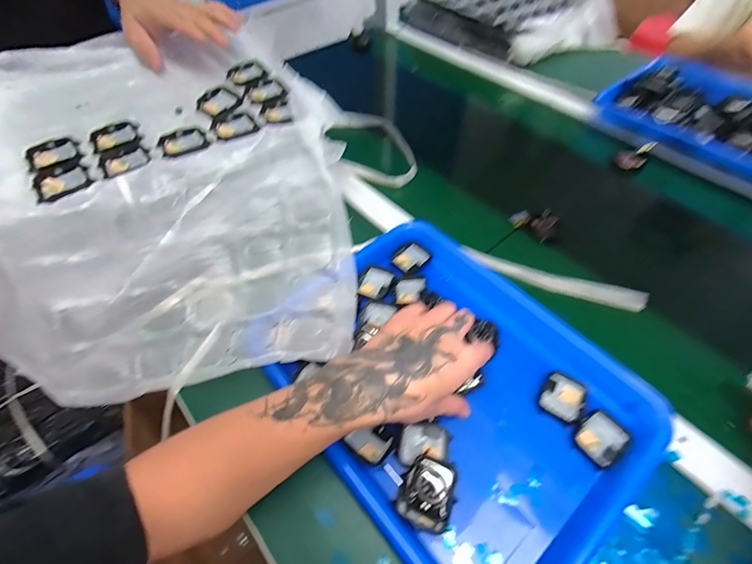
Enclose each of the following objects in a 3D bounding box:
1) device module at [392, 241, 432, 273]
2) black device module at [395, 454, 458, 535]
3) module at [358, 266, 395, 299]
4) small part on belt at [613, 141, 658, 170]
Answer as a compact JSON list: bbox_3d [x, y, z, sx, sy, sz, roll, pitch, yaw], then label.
[{"bbox_3d":[0.044,-0.029,0.458,0.040,0.014,0.034,-37,60,-22],"label":"device module"},{"bbox_3d":[0.044,0.170,0.304,0.042,0.020,0.050,22,58,18],"label":"black device module"},{"bbox_3d":[0.000,0.001,0.437,0.037,0.007,0.042,17,56,15],"label":"module"},{"bbox_3d":[0.389,-0.193,0.569,0.040,0.034,0.034,30,60,23],"label":"small part on belt"}]

